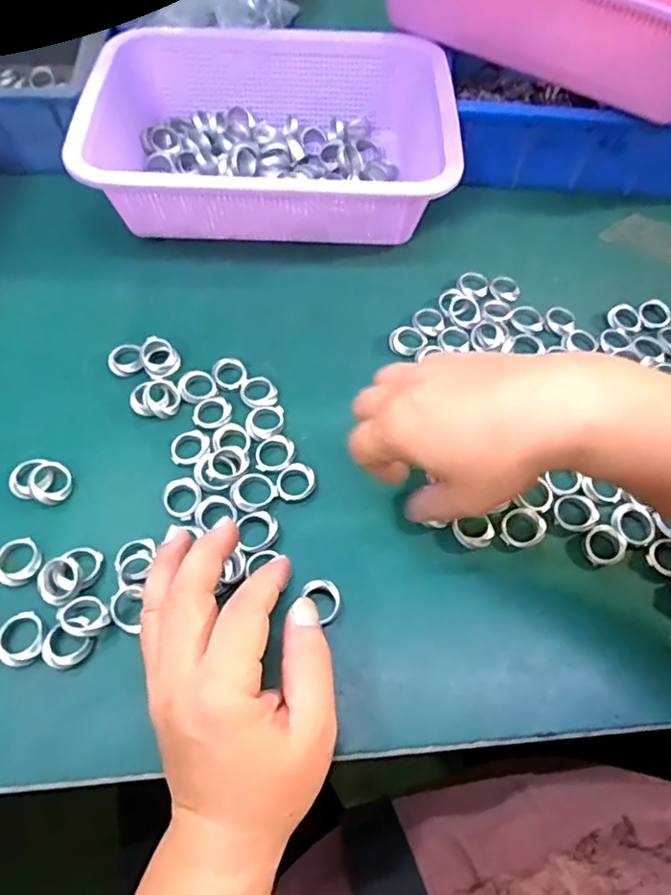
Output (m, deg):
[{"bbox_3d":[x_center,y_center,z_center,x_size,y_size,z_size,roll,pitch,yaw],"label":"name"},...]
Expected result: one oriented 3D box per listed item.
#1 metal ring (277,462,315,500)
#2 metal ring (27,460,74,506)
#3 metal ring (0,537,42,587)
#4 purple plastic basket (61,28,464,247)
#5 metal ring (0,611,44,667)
[{"bbox_3d":[-0.023,0.020,0.346,0.023,0.006,0.022,1,60,-2],"label":"metal ring"},{"bbox_3d":[-0.164,0.020,0.339,0.025,0.006,0.029,-23,72,-43],"label":"metal ring"},{"bbox_3d":[-0.170,0.063,0.316,0.025,0.010,0.024,1,60,-2],"label":"metal ring"},{"bbox_3d":[-0.047,-0.242,0.459,0.268,0.075,0.187,0,60,-3],"label":"purple plastic basket"},{"bbox_3d":[-0.159,0.096,0.294,0.022,0.004,0.027,-15,62,-11],"label":"metal ring"}]

